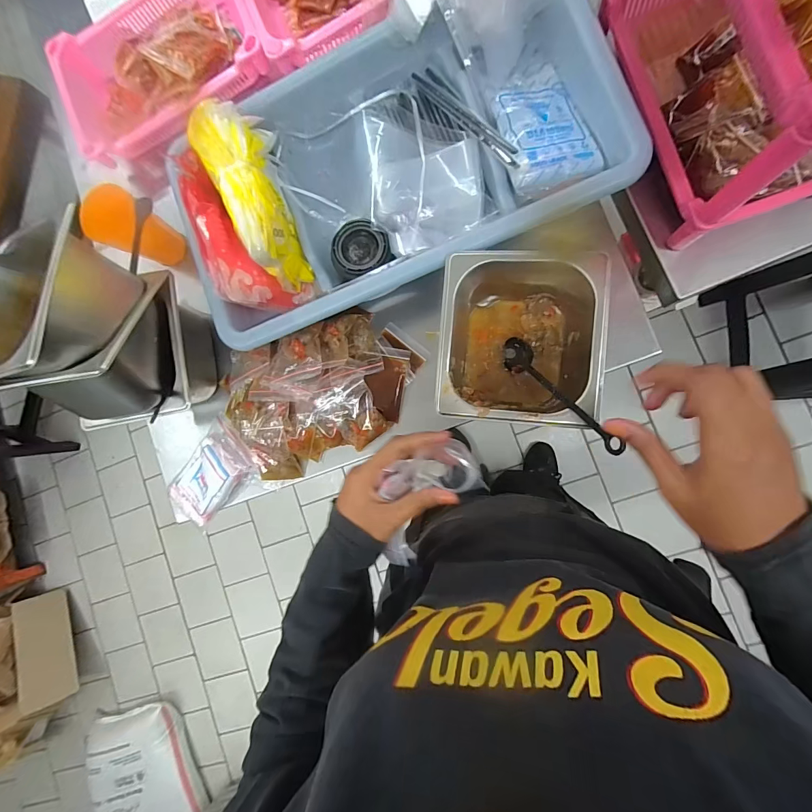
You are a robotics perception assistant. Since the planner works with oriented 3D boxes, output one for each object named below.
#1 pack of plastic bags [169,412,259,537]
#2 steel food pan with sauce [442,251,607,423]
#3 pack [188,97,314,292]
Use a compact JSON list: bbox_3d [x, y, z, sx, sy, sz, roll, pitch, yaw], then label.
[{"bbox_3d":[-0.275,0.101,0.547,0.089,0.032,0.156,39,96,9],"label":"pack of plastic bags"},{"bbox_3d":[0.122,-0.084,0.437,0.165,0.104,0.189,5,90,11],"label":"steel food pan with sauce"},{"bbox_3d":[-0.169,-0.242,0.449,0.060,0.116,0.174,-18,85,10],"label":"pack"}]

